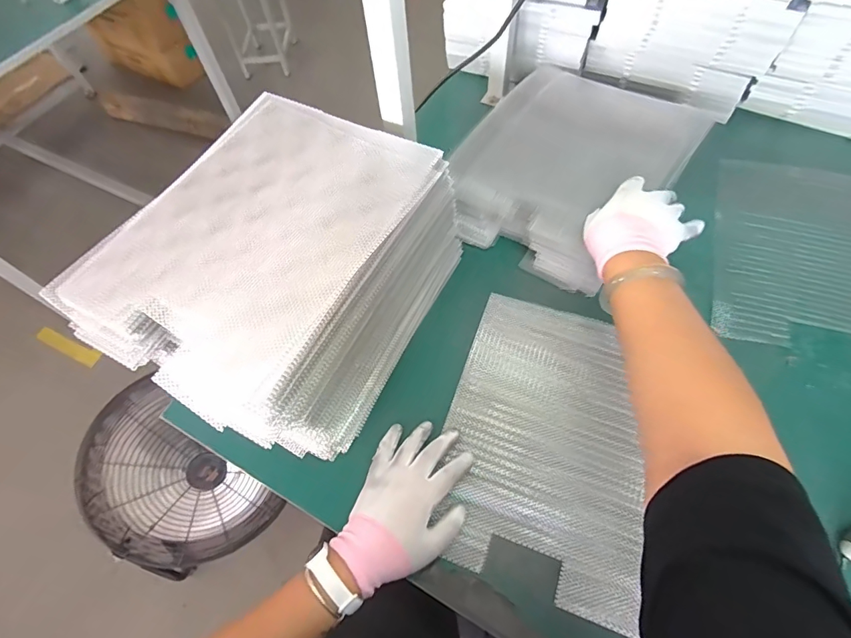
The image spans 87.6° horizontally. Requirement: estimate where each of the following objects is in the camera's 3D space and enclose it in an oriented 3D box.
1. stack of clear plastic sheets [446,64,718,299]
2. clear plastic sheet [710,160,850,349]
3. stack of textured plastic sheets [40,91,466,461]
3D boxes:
[{"bbox_3d":[0.214,-0.231,0.666,0.274,0.077,0.352,31,67,19],"label":"stack of clear plastic sheets"},{"bbox_3d":[0.544,-0.093,0.621,0.247,0.012,0.332,16,62,15],"label":"clear plastic sheet"},{"bbox_3d":[-0.159,-0.052,0.536,0.273,0.187,0.350,23,65,16],"label":"stack of textured plastic sheets"}]

